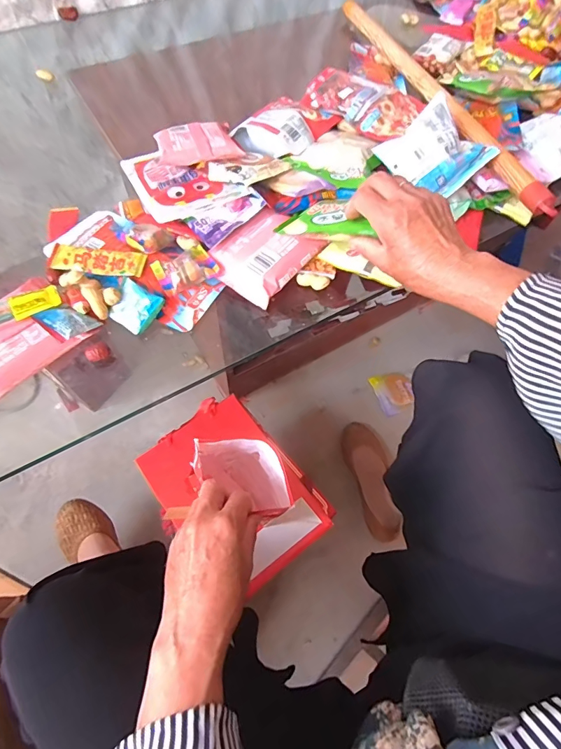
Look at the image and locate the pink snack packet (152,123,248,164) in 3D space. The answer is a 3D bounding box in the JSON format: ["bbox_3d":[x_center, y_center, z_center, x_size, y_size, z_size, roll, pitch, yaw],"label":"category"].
[{"bbox_3d":[-0.110,-0.313,0.538,0.102,0.028,0.110,-14,64,-9],"label":"pink snack packet"}]

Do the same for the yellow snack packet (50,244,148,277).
[{"bbox_3d":[-0.205,-0.126,0.457,0.102,0.014,0.032,5,62,0],"label":"yellow snack packet"}]

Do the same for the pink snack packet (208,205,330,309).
[{"bbox_3d":[-0.019,-0.142,0.470,0.089,0.022,0.111,35,66,15],"label":"pink snack packet"}]

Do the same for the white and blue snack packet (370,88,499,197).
[{"bbox_3d":[0.201,-0.288,0.518,0.107,0.031,0.108,-40,87,-3],"label":"white and blue snack packet"}]

